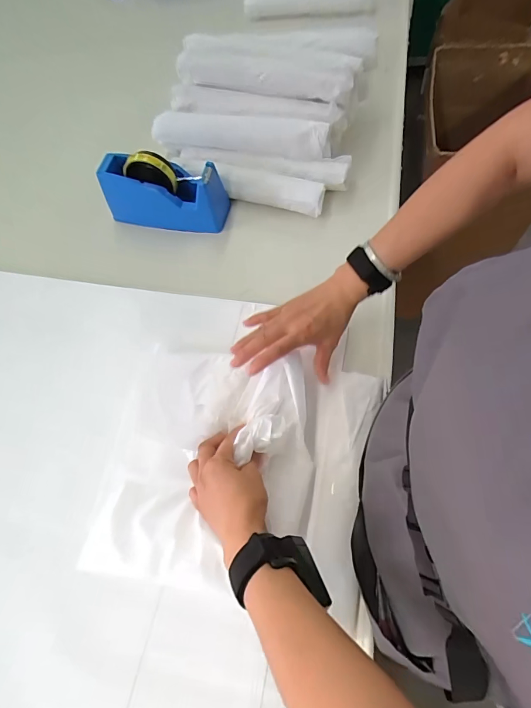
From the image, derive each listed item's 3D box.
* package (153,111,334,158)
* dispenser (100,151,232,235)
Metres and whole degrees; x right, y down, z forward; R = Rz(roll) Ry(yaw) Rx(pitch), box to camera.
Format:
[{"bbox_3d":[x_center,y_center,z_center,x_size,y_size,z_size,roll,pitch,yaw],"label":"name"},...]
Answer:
[{"bbox_3d":[-0.043,-0.348,0.602,0.287,0.049,0.041,6,66,9],"label":"package"},{"bbox_3d":[-0.162,-0.261,0.597,0.191,0.107,0.070,12,67,11],"label":"dispenser"}]

